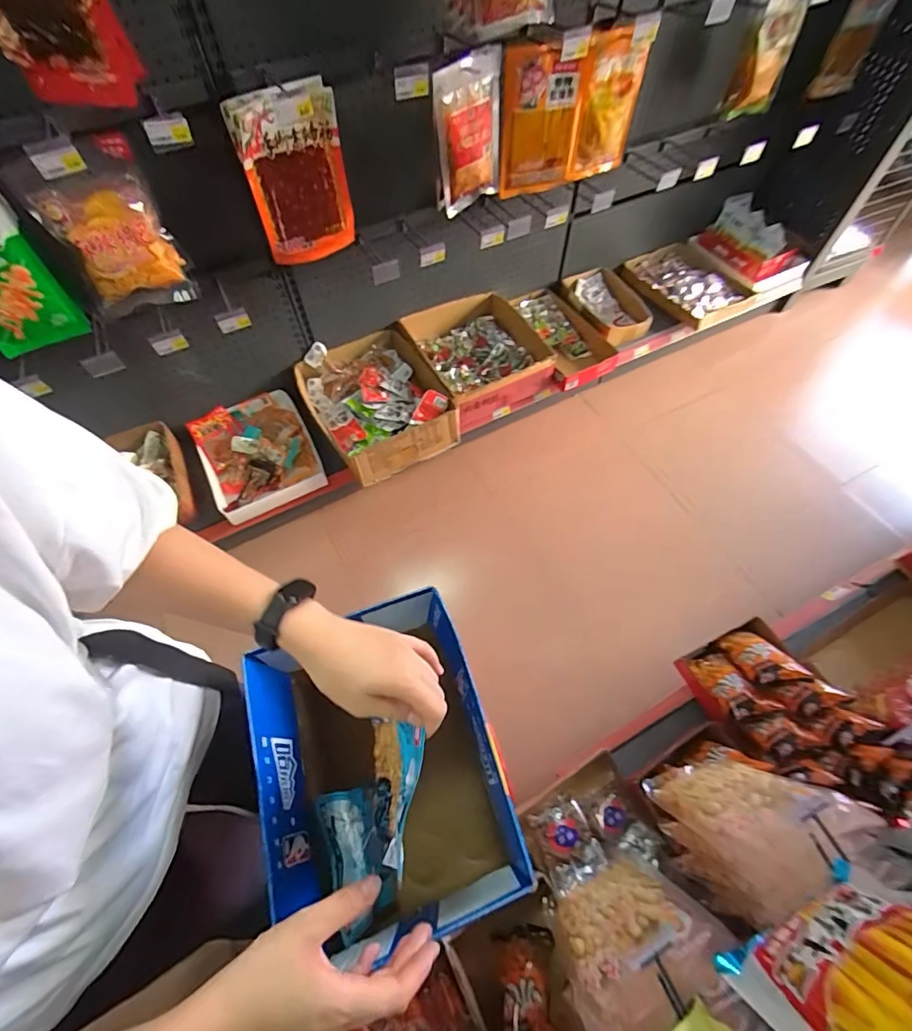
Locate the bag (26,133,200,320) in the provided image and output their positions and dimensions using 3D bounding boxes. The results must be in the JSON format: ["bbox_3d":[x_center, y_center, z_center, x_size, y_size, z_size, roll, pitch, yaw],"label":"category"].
[{"bbox_3d":[-0.596,-0.487,0.839,0.176,0.241,0.086,-30,64,-16],"label":"bag"}]

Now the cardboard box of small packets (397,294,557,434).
[{"bbox_3d":[0.071,-0.494,1.430,0.345,0.129,0.376,-26,63,-14],"label":"cardboard box of small packets"}]

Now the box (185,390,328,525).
[{"bbox_3d":[-0.542,-0.171,1.303,0.283,0.089,0.330,-26,63,-14],"label":"box"}]

